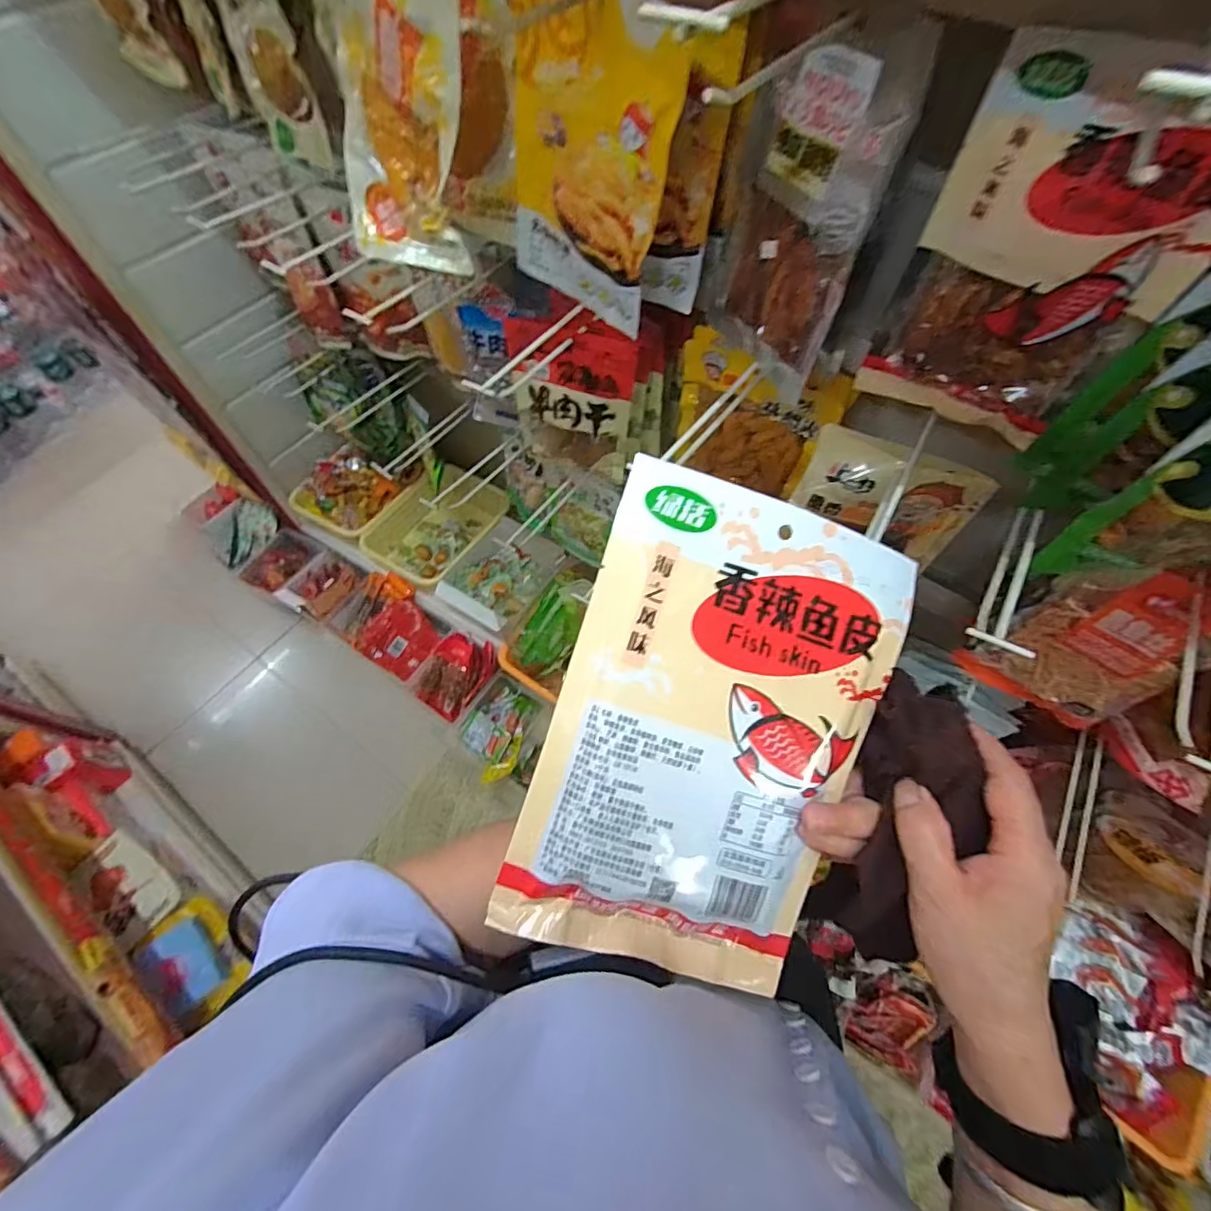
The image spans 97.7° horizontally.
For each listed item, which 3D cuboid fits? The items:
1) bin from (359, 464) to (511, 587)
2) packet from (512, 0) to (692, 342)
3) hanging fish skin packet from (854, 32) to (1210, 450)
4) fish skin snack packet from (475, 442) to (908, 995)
[{"bbox_3d":[-0.463,-0.214,1.464,0.275,0.112,0.344,28,64,13],"label":"bin"},{"bbox_3d":[-0.017,-0.393,0.483,0.177,0.243,0.028,41,68,19],"label":"packet"},{"bbox_3d":[0.316,-0.242,0.391,0.171,0.239,0.030,34,66,16],"label":"hanging fish skin packet"},{"bbox_3d":[0.058,0.065,0.277,0.167,0.017,0.246,19,88,-8],"label":"fish skin snack packet"}]

